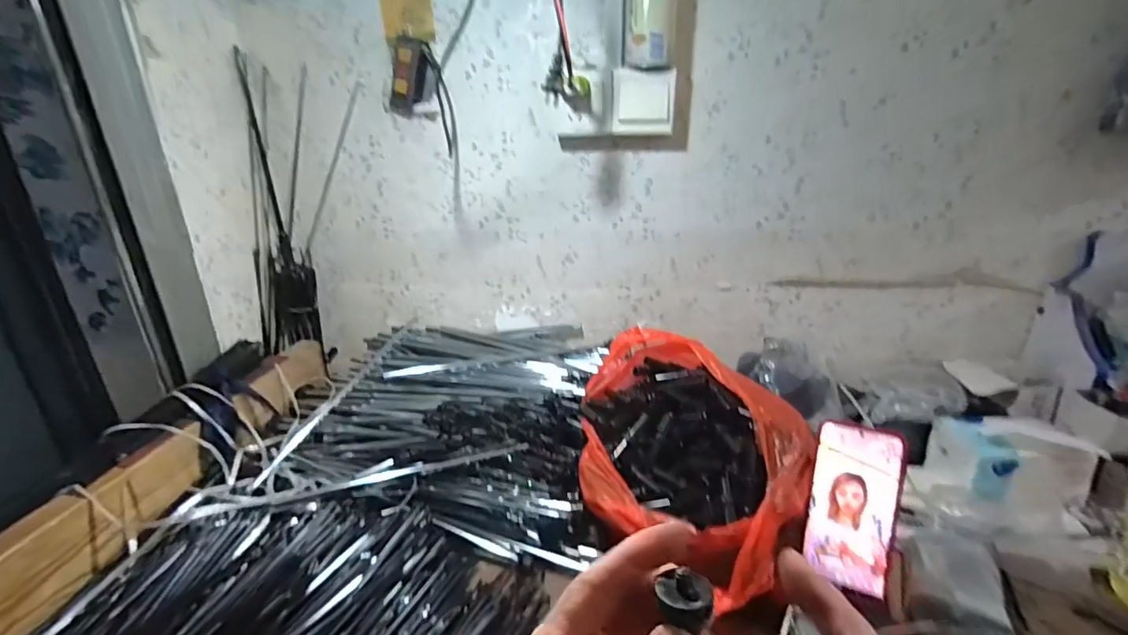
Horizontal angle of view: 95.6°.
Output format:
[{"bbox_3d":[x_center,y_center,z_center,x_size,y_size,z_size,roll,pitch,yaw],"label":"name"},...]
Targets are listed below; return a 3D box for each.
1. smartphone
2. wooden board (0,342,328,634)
[{"bbox_3d":[0.283,0.182,0.500,0.075,0.151,0.007,8,-7,30],"label":"smartphone"},{"bbox_3d":[-0.480,0.177,0.650,0.048,0.080,0.568,1,20,9],"label":"wooden board"}]

